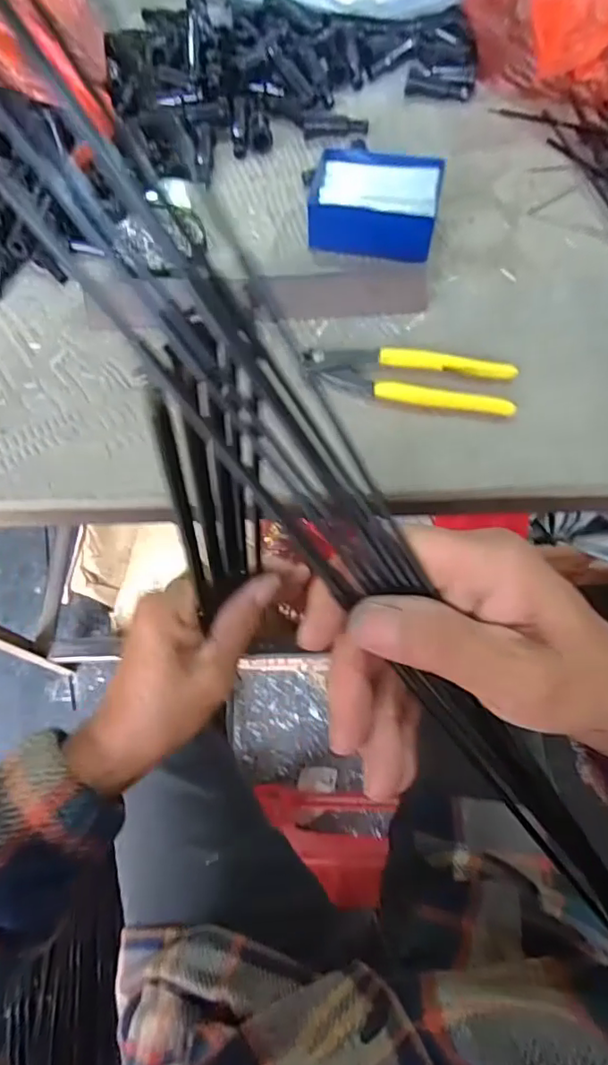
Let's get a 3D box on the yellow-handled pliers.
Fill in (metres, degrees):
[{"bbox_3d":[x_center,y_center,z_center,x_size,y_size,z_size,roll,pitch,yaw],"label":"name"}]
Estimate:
[{"bbox_3d":[0.083,-0.120,0.438,0.157,0.017,0.045,9,67,6],"label":"yellow-handled pliers"}]

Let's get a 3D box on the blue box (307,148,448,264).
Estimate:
[{"bbox_3d":[0.062,-0.290,0.504,0.114,0.041,0.089,10,67,7],"label":"blue box"}]

